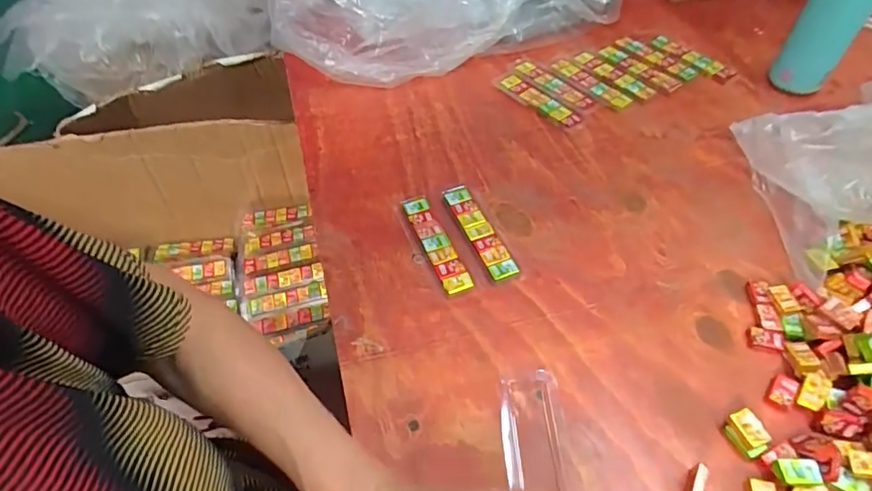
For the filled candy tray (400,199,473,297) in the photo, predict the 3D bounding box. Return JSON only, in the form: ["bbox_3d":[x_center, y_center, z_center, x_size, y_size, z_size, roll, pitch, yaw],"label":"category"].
[{"bbox_3d":[0.000,-0.002,0.494,0.025,0.012,0.117,-19,52,-13],"label":"filled candy tray"}]

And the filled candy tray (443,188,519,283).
[{"bbox_3d":[0.042,-0.014,0.503,0.027,0.013,0.120,-19,52,-13],"label":"filled candy tray"}]

